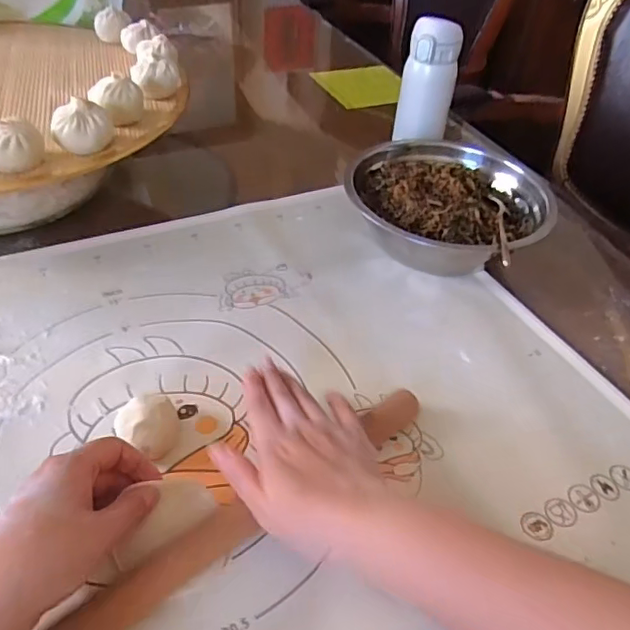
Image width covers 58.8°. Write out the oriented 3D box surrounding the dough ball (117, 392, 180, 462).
[{"bbox_3d":[-0.118,0.080,0.398,0.042,0.030,0.045,3,43,-3],"label":"dough ball"}]

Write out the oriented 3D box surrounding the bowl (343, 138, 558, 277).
[{"bbox_3d":[0.134,-0.107,0.581,0.204,0.077,0.178,20,45,14],"label":"bowl"}]

